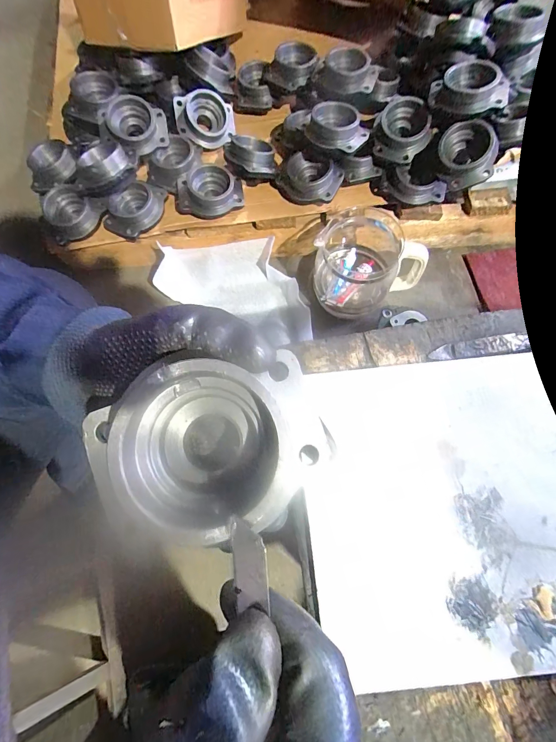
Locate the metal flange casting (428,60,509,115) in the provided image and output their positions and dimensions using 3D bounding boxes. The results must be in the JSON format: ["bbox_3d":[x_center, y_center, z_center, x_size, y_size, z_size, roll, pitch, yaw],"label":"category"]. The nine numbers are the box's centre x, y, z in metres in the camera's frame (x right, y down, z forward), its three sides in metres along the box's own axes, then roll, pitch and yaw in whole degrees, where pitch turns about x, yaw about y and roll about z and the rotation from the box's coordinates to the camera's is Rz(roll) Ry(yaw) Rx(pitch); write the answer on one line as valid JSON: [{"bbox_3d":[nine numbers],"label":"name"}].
[{"bbox_3d":[0.307,-0.449,0.546,0.117,0.042,0.087,21,74,8],"label":"metal flange casting"}]

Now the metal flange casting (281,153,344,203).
[{"bbox_3d":[0.056,-0.356,0.648,0.118,0.061,0.074,23,74,9],"label":"metal flange casting"}]

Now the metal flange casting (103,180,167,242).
[{"bbox_3d":[-0.269,-0.300,0.647,0.129,0.044,0.089,-23,73,-5],"label":"metal flange casting"}]

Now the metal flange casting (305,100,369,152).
[{"bbox_3d":[0.103,-0.419,0.589,0.099,0.037,0.096,-12,72,-2],"label":"metal flange casting"}]

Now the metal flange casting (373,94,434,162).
[{"bbox_3d":[0.215,-0.419,0.594,0.090,0.052,0.085,5,73,3],"label":"metal flange casting"}]

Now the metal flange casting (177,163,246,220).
[{"bbox_3d":[-0.134,-0.341,0.656,0.135,0.046,0.088,2,72,3],"label":"metal flange casting"}]

